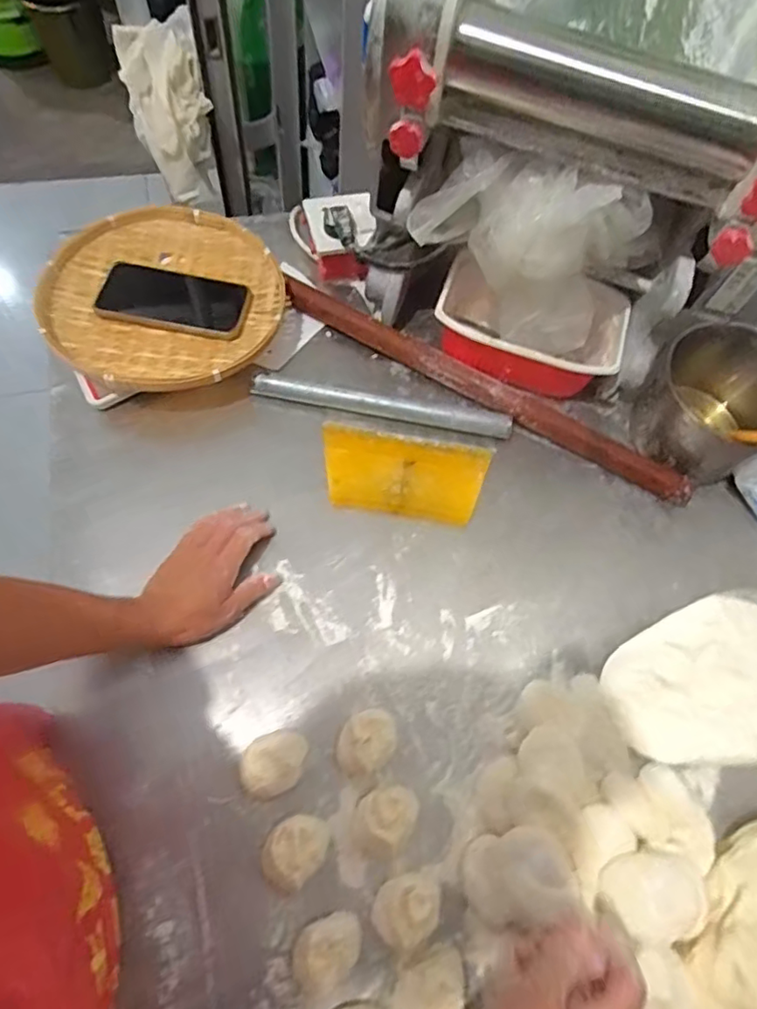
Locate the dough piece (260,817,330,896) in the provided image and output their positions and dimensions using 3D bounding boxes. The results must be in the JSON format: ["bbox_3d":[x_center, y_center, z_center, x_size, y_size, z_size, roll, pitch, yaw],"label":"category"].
[{"bbox_3d":[-0.068,0.280,0.465,0.046,0.036,0.055,39,68,12],"label":"dough piece"}]

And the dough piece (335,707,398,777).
[{"bbox_3d":[-0.011,0.206,0.503,0.056,0.034,0.044,-28,71,-16],"label":"dough piece"}]

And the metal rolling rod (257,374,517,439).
[{"bbox_3d":[0.005,-0.114,0.657,0.290,0.024,0.028,10,66,1],"label":"metal rolling rod"}]

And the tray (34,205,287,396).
[{"bbox_3d":[-0.238,-0.233,0.655,0.255,0.029,0.247,40,70,13],"label":"tray"}]

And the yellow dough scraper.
[{"bbox_3d":[0.028,-0.032,0.630,0.180,0.009,0.096,10,66,-2],"label":"yellow dough scraper"}]

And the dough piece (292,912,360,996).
[{"bbox_3d":[-0.039,0.342,0.445,0.053,0.030,0.040,-14,68,-11],"label":"dough piece"}]

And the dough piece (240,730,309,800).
[{"bbox_3d":[-0.088,0.220,0.492,0.059,0.025,0.047,-22,69,-12],"label":"dough piece"}]

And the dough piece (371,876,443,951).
[{"bbox_3d":[0.023,0.321,0.459,0.054,0.033,0.040,-32,72,-18],"label":"dough piece"}]

